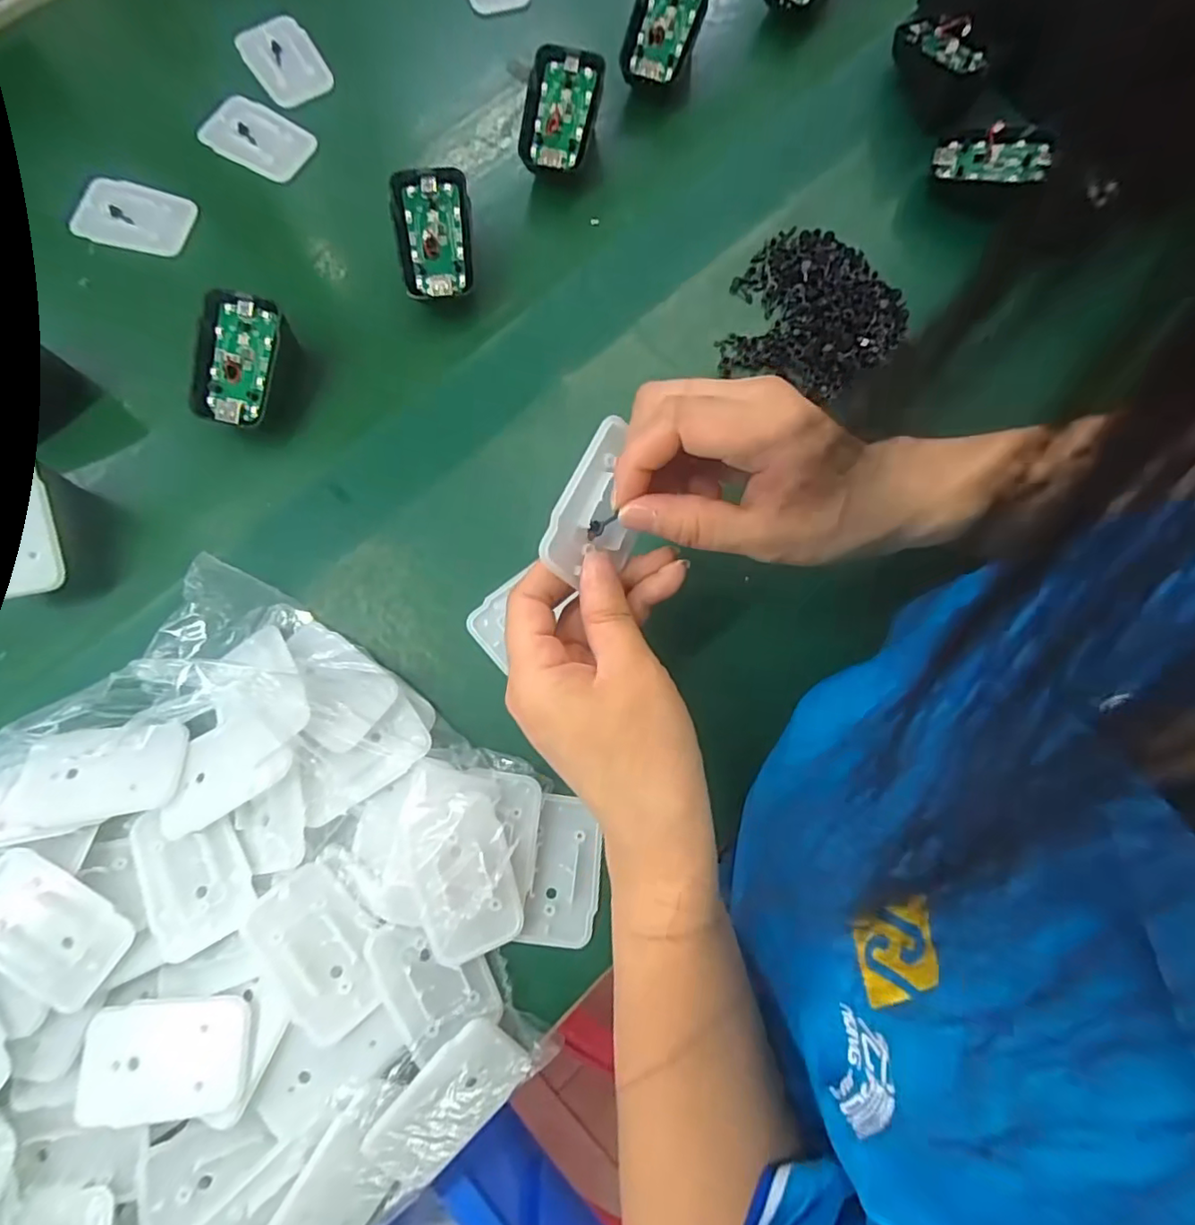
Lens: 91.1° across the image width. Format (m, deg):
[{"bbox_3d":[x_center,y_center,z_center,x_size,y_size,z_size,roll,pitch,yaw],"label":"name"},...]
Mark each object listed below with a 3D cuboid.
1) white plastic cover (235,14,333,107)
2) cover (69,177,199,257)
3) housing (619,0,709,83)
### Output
[{"bbox_3d":[-0.208,-0.369,0.392,0.044,0.010,0.067,-35,81,-6],"label":"white plastic cover"},{"bbox_3d":[-0.289,-0.246,0.365,0.070,0.008,0.043,15,80,3],"label":"cover"},{"bbox_3d":[0.043,-0.380,0.380,0.042,0.011,0.070,19,97,-2],"label":"housing"}]

